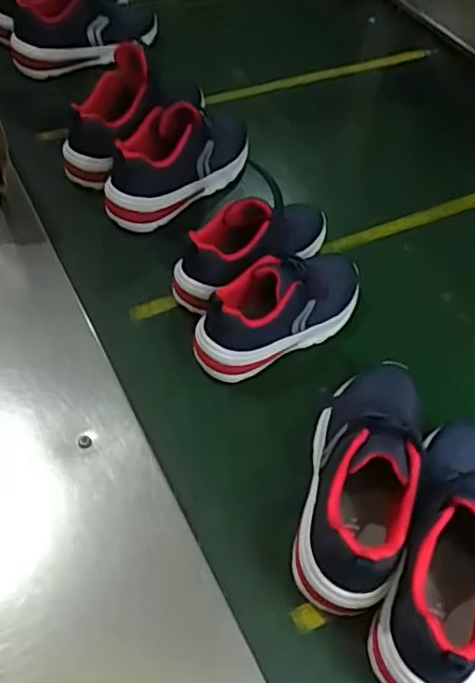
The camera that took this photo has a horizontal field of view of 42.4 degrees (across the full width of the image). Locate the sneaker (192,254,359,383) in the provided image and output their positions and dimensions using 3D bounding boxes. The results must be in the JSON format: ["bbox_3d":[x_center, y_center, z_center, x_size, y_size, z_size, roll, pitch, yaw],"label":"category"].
[{"bbox_3d":[0.049,-0.040,0.628,0.204,0.093,0.077,-25,59,-19],"label":"sneaker"}]

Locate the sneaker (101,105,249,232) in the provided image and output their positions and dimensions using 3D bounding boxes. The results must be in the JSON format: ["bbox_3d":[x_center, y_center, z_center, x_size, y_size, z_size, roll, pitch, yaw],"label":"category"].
[{"bbox_3d":[-0.078,-0.233,0.741,0.227,0.109,0.099,-36,63,-25],"label":"sneaker"}]

